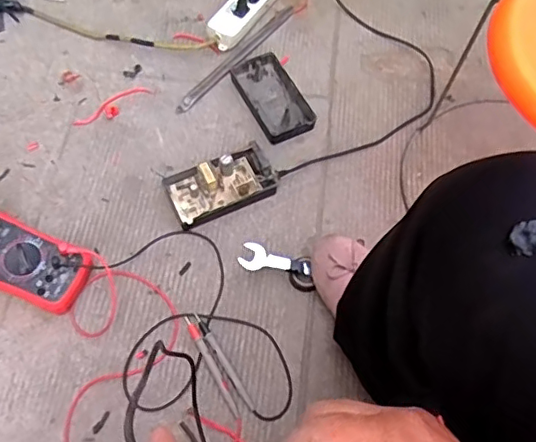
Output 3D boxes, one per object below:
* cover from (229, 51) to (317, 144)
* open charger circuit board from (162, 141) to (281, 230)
[{"bbox_3d":[0.008,-0.196,0.886,0.084,0.025,0.151,-26,68,-13],"label":"cover"},{"bbox_3d":[-0.067,-0.053,0.797,0.150,0.046,0.079,-23,67,-11],"label":"open charger circuit board"}]

